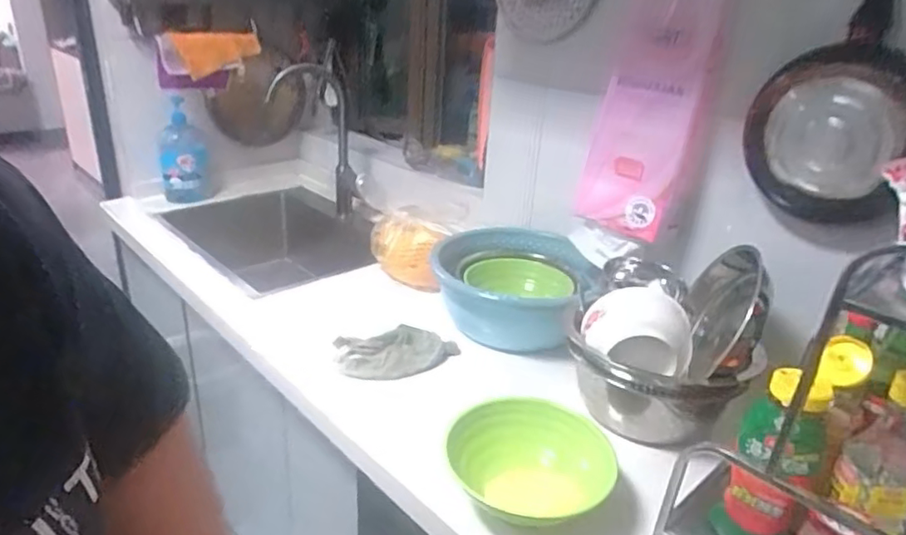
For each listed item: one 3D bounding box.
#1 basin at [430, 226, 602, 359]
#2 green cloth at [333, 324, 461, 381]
[{"bbox_3d":[0.100,0.035,1.091,0.284,0.127,0.307,3,25,-1],"label":"basin"},{"bbox_3d":[-0.092,0.144,0.994,0.190,0.038,0.106,-5,26,-18],"label":"green cloth"}]

